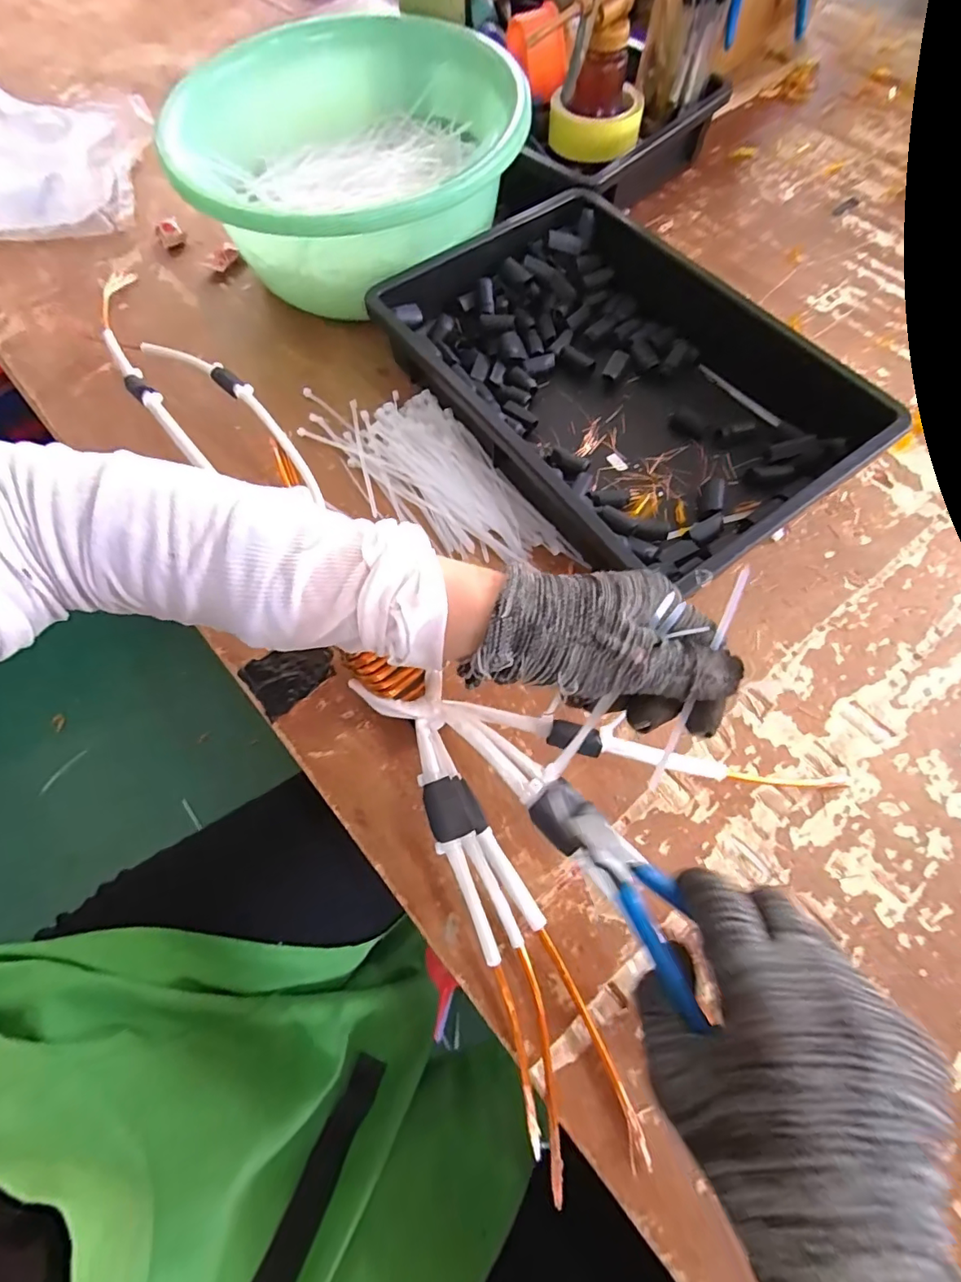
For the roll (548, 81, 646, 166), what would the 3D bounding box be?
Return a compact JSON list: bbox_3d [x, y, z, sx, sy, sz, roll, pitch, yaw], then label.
[{"bbox_3d":[0.121,-0.550,0.546,0.093,0.038,0.093,6,68,5],"label":"roll"}]

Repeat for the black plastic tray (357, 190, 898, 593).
[{"bbox_3d":[0.121,-0.224,0.436,0.281,0.063,0.370,-36,71,-12],"label":"black plastic tray"}]

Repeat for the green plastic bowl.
[{"bbox_3d":[-0.118,-0.431,0.492,0.300,0.120,0.303,-1,67,2],"label":"green plastic bowl"}]

